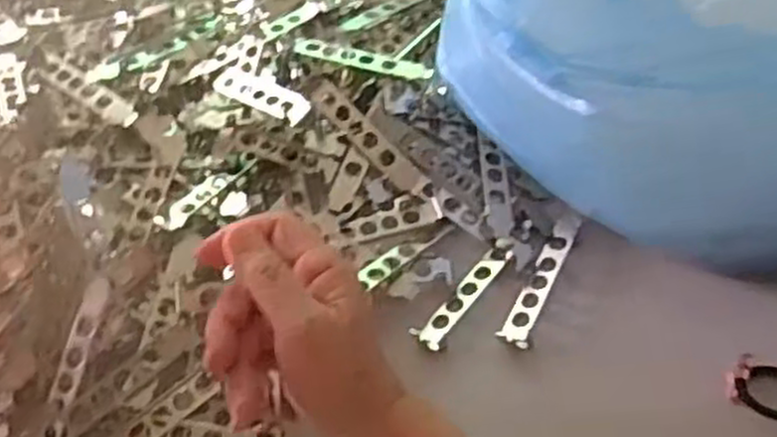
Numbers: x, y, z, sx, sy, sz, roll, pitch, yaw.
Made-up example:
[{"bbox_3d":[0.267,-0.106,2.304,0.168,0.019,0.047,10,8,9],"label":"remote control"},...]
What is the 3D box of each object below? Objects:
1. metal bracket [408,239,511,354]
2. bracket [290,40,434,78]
[{"bbox_3d":[0.053,0.050,0.513,0.019,0.011,0.094,37,65,22],"label":"metal bracket"},{"bbox_3d":[-0.021,-0.122,0.593,0.110,0.005,0.018,17,59,12],"label":"bracket"}]

